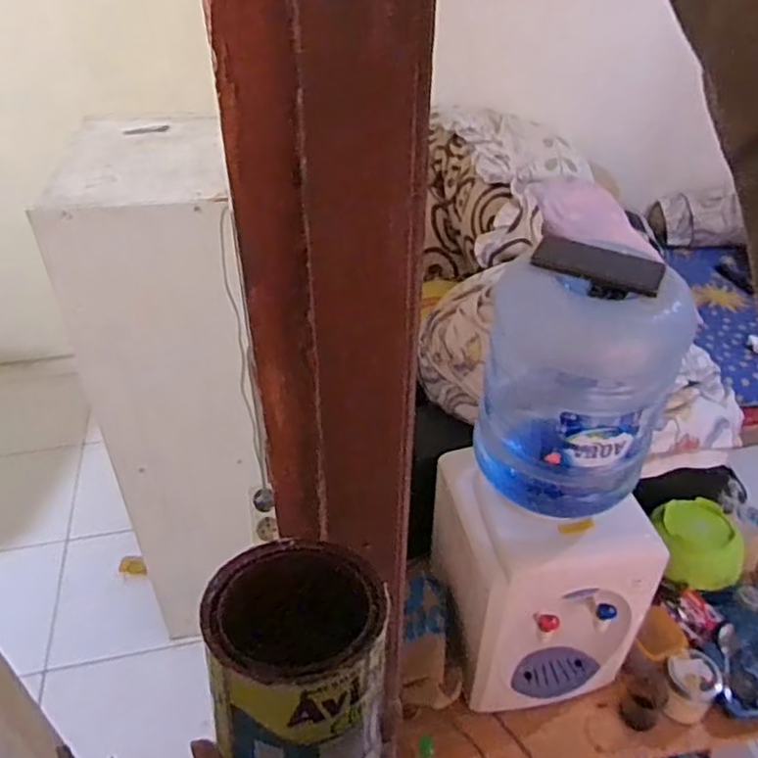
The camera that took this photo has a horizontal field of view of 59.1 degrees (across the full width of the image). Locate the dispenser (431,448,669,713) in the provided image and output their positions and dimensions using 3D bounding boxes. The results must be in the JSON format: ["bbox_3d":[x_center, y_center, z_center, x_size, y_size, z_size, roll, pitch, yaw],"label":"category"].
[{"bbox_3d":[0.286,0.349,1.241,0.307,0.399,0.318,-8,40,-10],"label":"dispenser"}]

